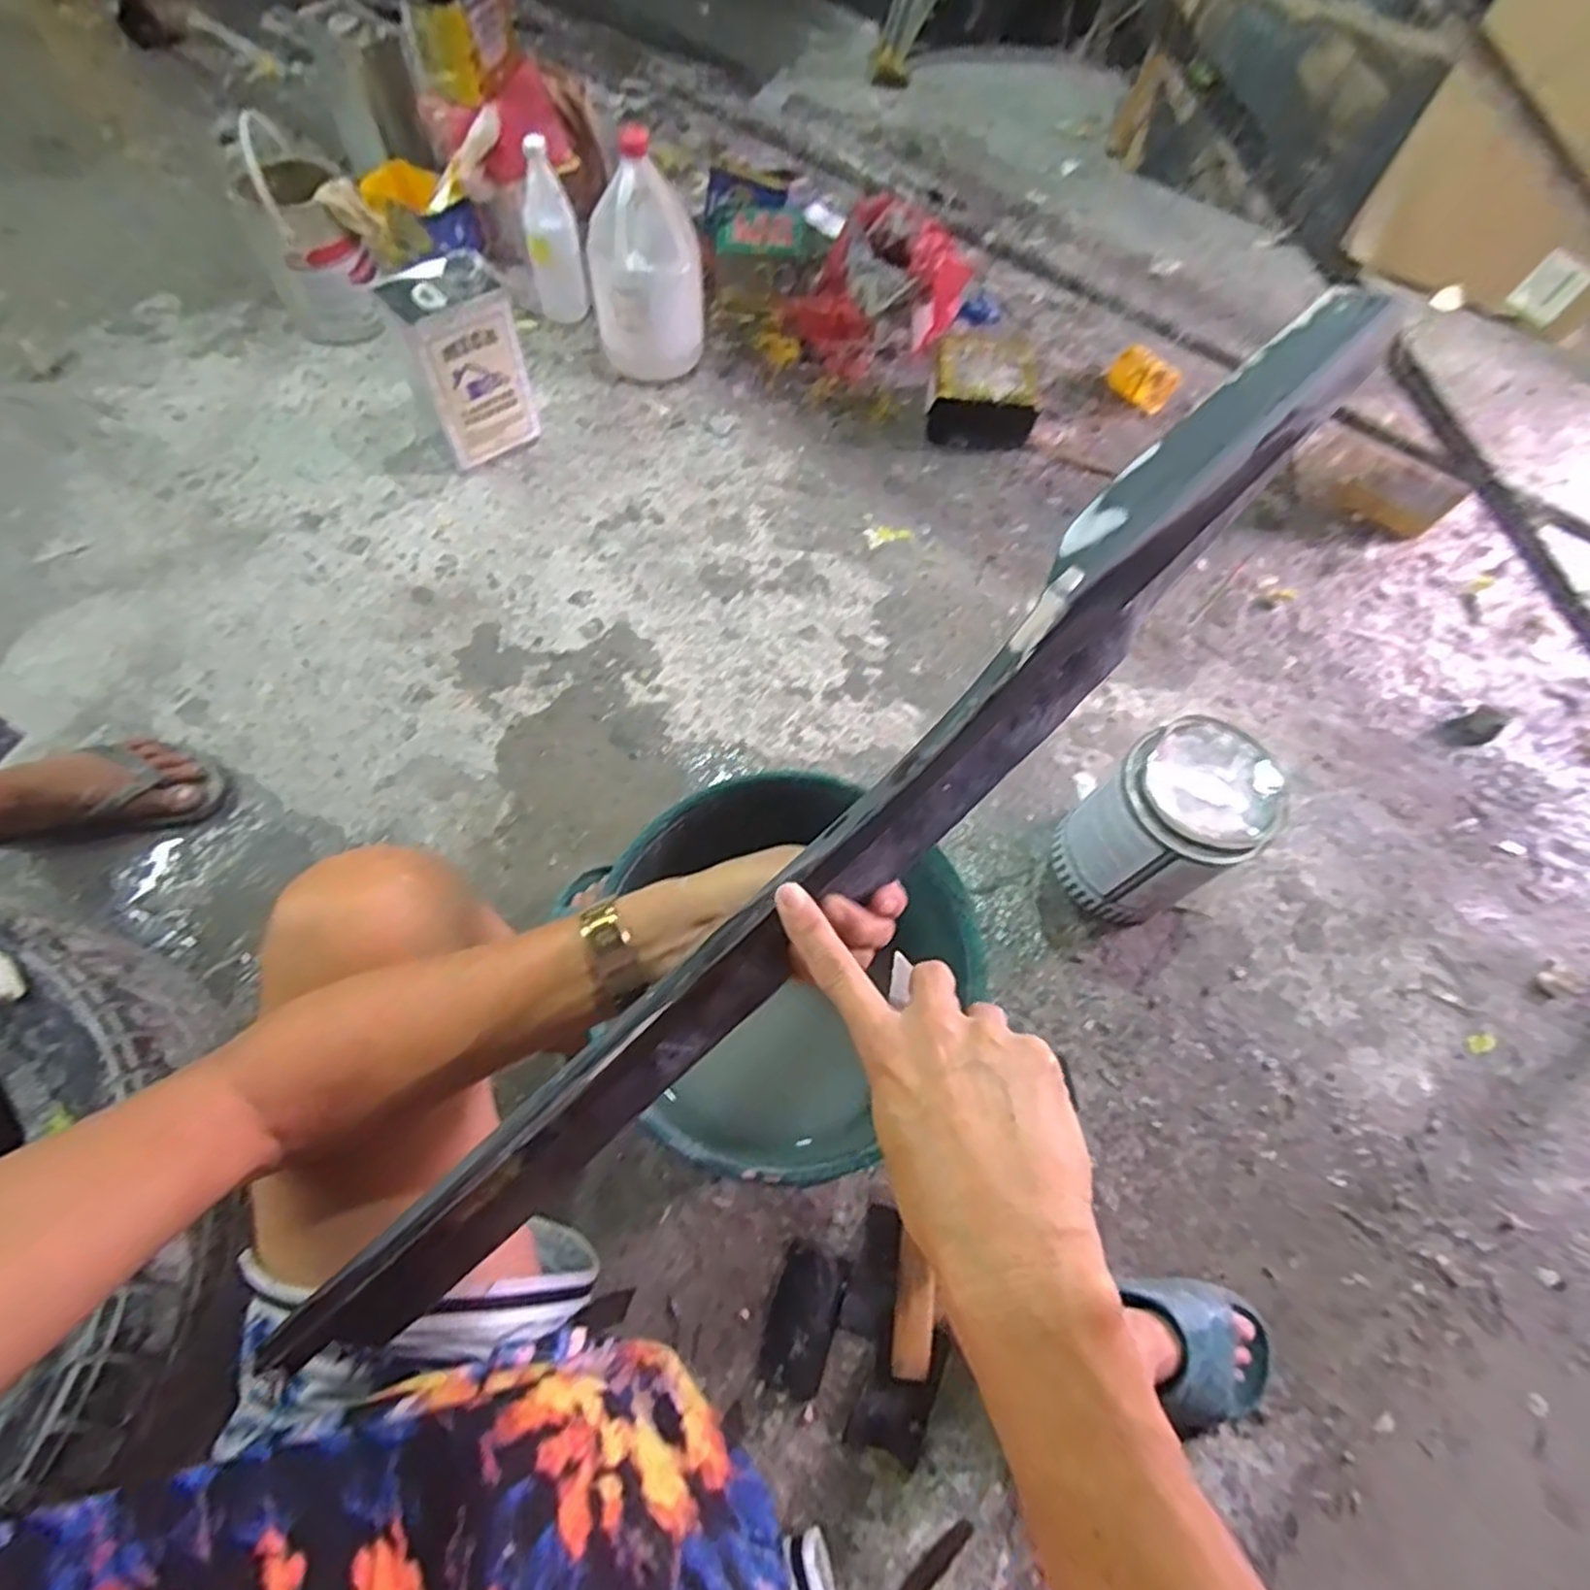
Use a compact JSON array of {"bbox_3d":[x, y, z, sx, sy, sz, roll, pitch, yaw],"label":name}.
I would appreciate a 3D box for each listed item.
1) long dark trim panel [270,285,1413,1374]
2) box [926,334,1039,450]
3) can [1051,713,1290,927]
[{"bbox_3d":[0.065,-0.010,0.393,0.745,0.087,0.055,-44,75,-8],"label":"long dark trim panel"},{"bbox_3d":[0.316,-0.674,1.276,0.180,0.097,0.164,13,66,2],"label":"box"},{"bbox_3d":[0.425,0.037,0.892,0.186,0.214,0.157,-41,74,-19],"label":"can"}]

